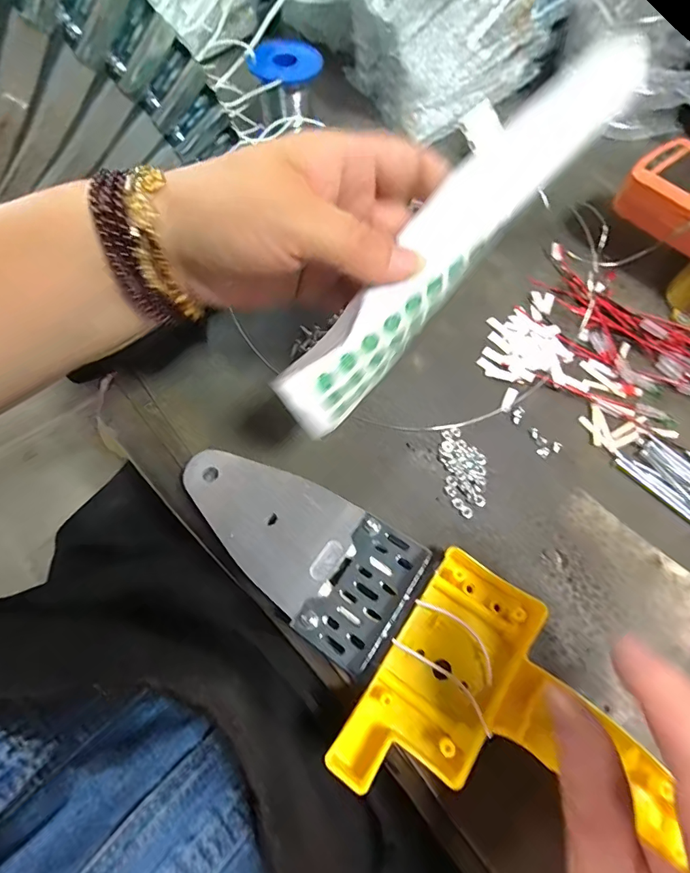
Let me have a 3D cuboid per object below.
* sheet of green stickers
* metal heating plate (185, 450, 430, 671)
[{"bbox_3d":[0.053,-0.093,0.204,0.031,0.034,0.223,41,89,15],"label":"sheet of green stickers"},{"bbox_3d":[-0.035,0.057,0.254,0.152,0.016,0.072,29,73,19],"label":"metal heating plate"}]

